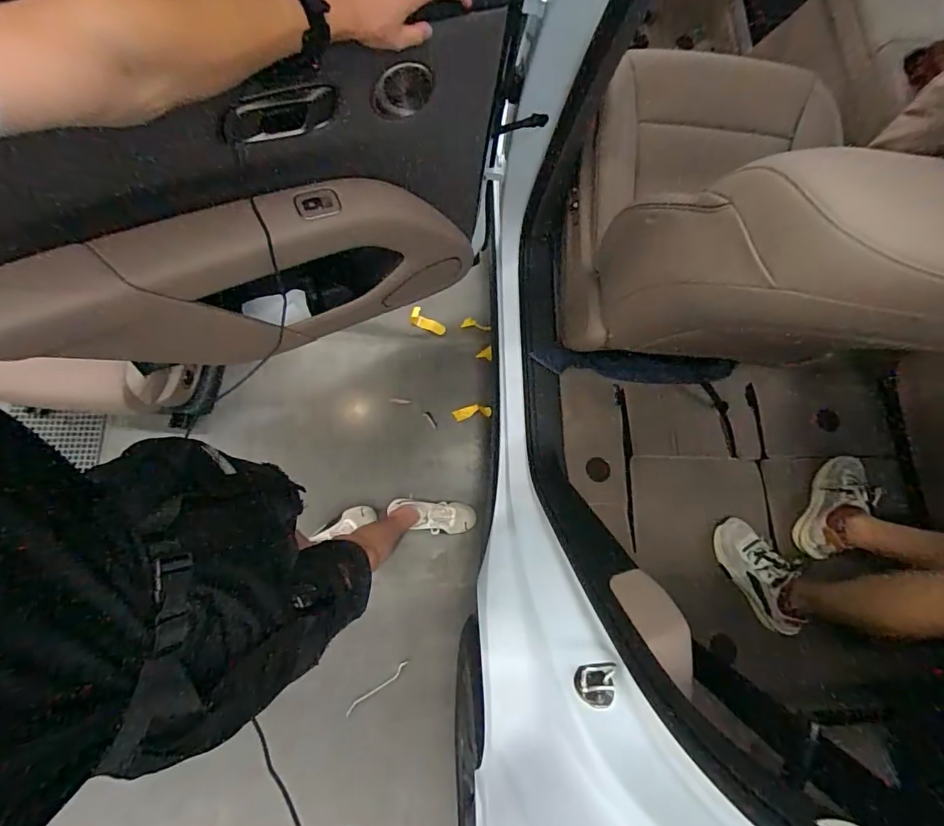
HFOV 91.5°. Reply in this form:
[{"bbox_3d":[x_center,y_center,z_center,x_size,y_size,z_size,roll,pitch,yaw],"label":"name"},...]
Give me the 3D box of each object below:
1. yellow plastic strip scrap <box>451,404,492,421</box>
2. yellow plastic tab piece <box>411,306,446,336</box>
[{"bbox_3d":[0.001,-0.003,1.535,0.126,0.018,0.046,-4,77,-3],"label":"yellow plastic strip scrap"},{"bbox_3d":[-0.153,-0.309,1.587,0.130,0.016,0.058,32,107,-5],"label":"yellow plastic tab piece"}]

